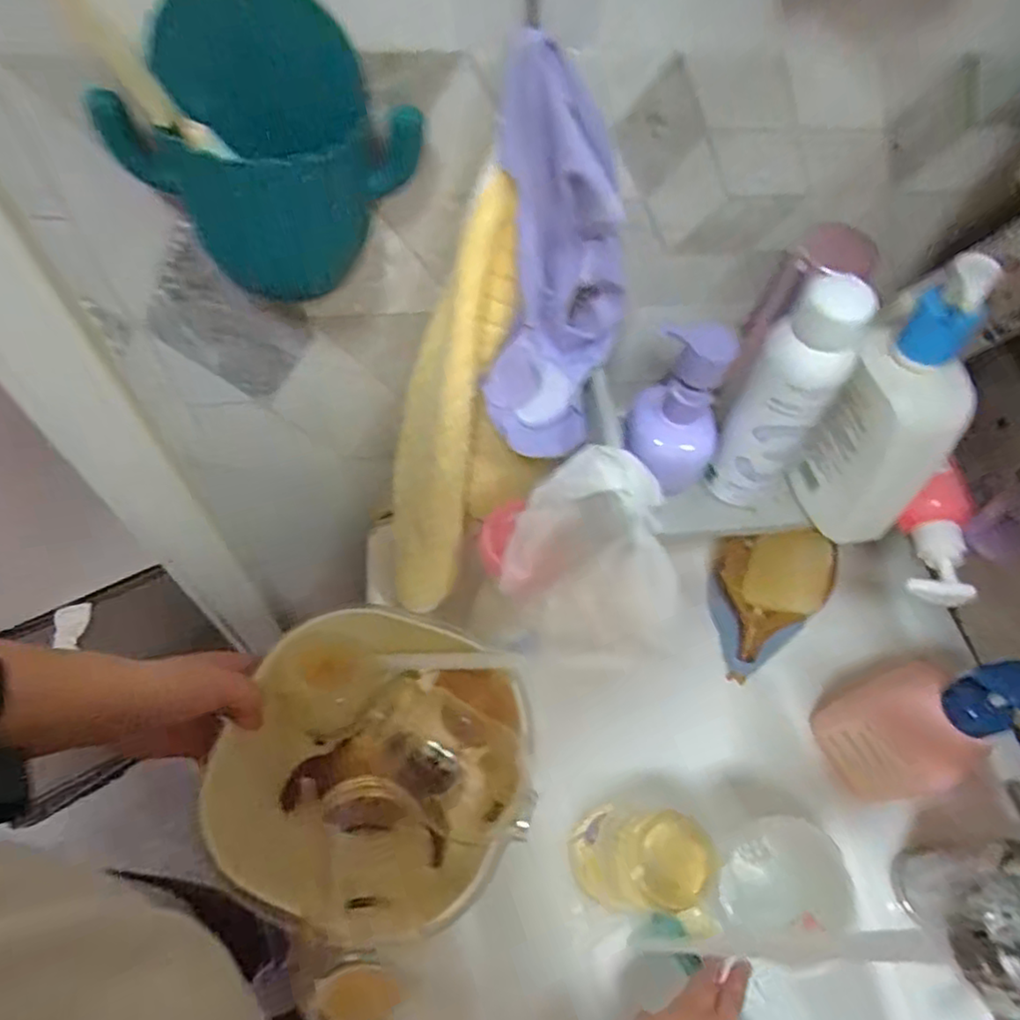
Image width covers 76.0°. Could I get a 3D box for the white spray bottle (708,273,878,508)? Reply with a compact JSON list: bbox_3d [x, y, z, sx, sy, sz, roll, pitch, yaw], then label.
[{"bbox_3d":[0.161,-0.061,0.402,0.035,0.171,0.048,-36,67,-22],"label":"white spray bottle"}]

